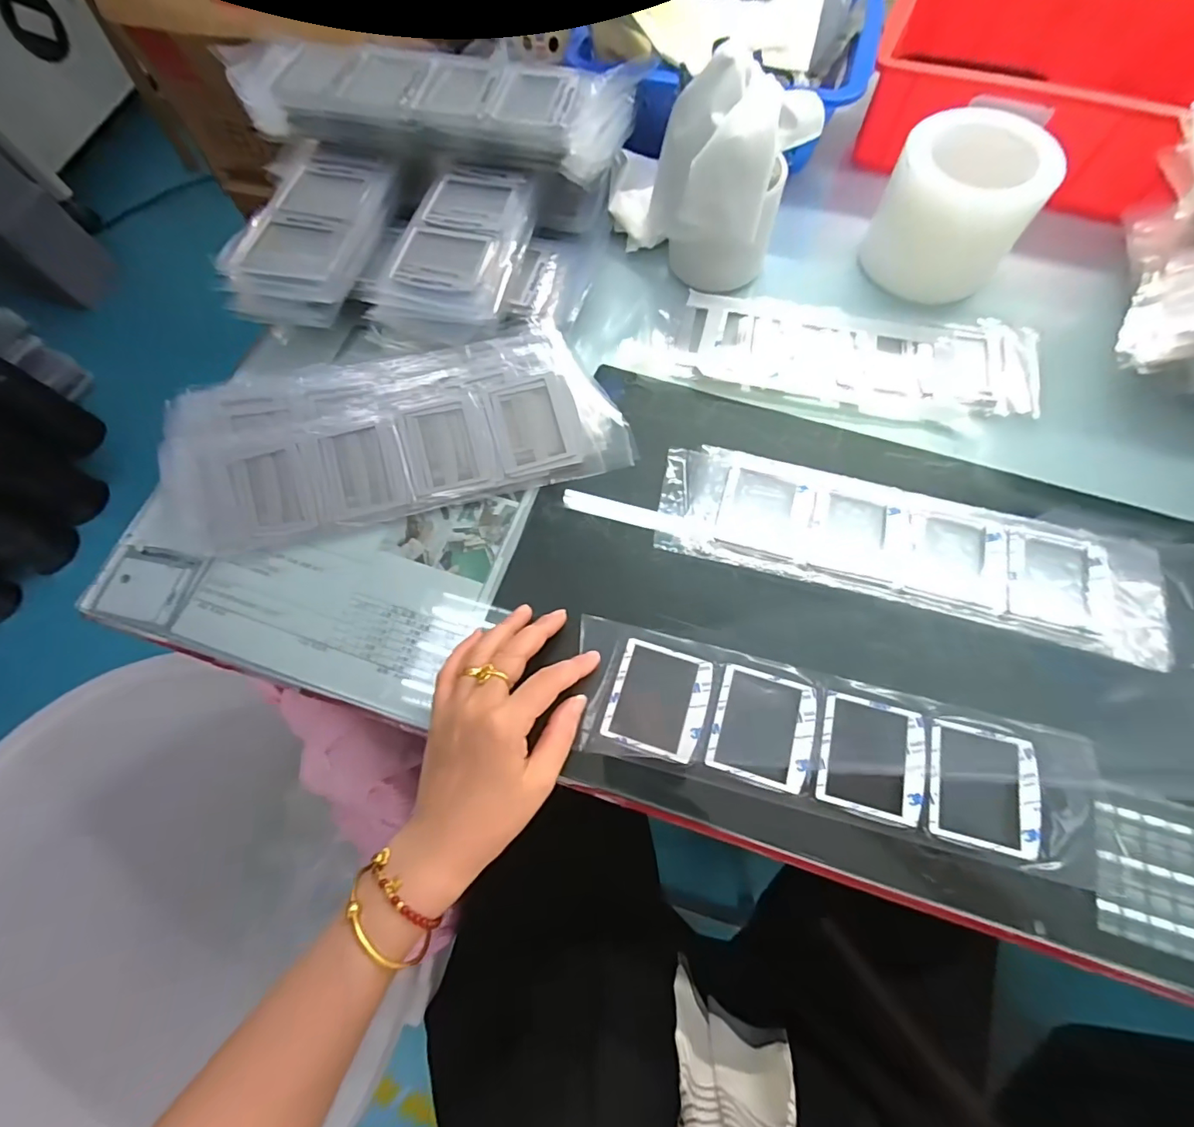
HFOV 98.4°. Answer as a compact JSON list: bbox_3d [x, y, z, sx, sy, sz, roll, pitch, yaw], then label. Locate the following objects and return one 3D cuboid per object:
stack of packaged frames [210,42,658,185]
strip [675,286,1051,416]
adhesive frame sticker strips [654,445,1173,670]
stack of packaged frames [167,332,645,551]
[{"bbox_3d":[-0.148,-0.408,0.458,0.350,0.040,0.119,17,71,9],"label":"stack of packaged frames"},{"bbox_3d":[0.211,-0.176,0.425,0.274,0.007,0.091,9,70,6],"label":"strip"},{"bbox_3d":[0.211,-0.017,0.363,0.328,0.007,0.089,14,69,9],"label":"adhesive frame sticker strips"},{"bbox_3d":[-0.159,-0.103,0.400,0.345,0.021,0.133,-12,85,-2],"label":"stack of packaged frames"}]

